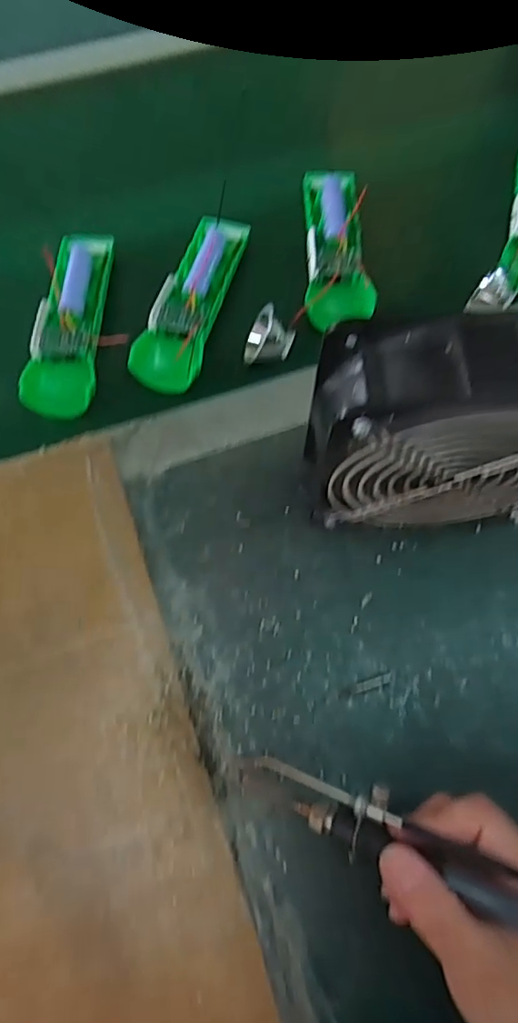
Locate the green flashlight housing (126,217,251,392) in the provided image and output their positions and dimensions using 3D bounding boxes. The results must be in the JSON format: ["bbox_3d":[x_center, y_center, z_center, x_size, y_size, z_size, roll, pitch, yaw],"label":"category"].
[{"bbox_3d":[-0.054,-0.165,0.447,0.049,0.019,0.156,15,69,5],"label":"green flashlight housing"}]

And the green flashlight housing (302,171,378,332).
[{"bbox_3d":[0.060,-0.212,0.455,0.050,0.019,0.158,-3,68,-2],"label":"green flashlight housing"}]

